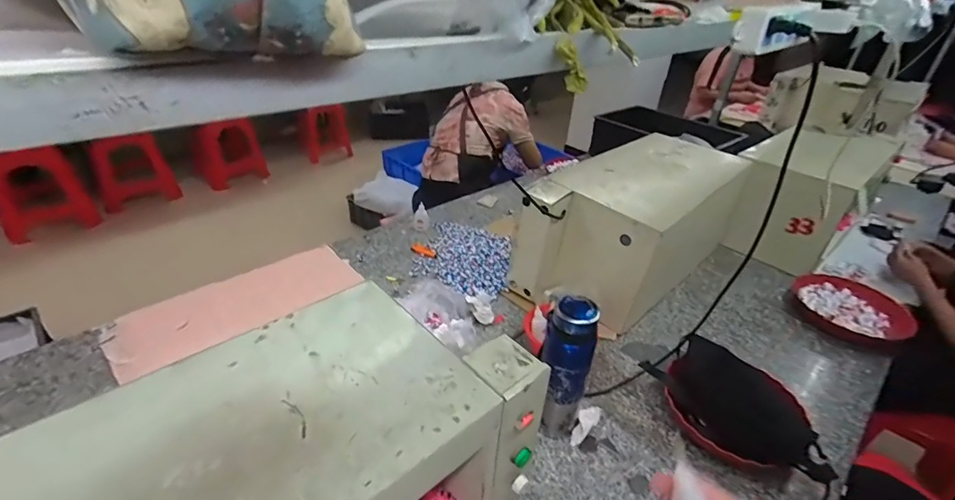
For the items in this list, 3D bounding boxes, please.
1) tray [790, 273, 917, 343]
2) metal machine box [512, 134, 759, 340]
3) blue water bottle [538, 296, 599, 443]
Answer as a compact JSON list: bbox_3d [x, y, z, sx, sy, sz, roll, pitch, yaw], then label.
[{"bbox_3d":[0.903,0.148,1.086,0.247,0.043,0.234,19,36,22],"label":"tray"},{"bbox_3d":[0.419,-0.075,1.166,0.310,0.289,0.668,29,41,34],"label":"metal machine box"},{"bbox_3d":[0.146,0.207,0.757,0.079,0.276,0.063,9,34,8],"label":"blue water bottle"}]

